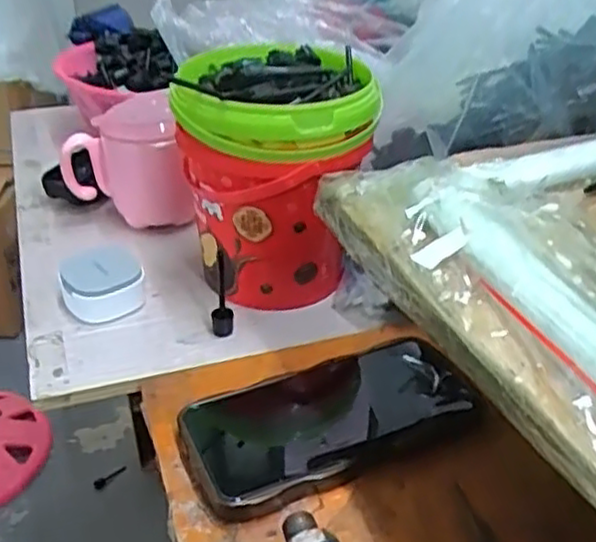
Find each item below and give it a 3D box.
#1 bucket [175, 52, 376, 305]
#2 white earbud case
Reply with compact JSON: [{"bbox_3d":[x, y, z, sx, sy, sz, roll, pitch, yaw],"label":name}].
[{"bbox_3d":[-0.016,-0.060,0.492,0.129,0.159,0.114,-2,34,-5],"label":"bucket"},{"bbox_3d":[-0.136,0.006,0.498,0.054,0.033,0.050,-5,35,-10],"label":"white earbud case"}]

